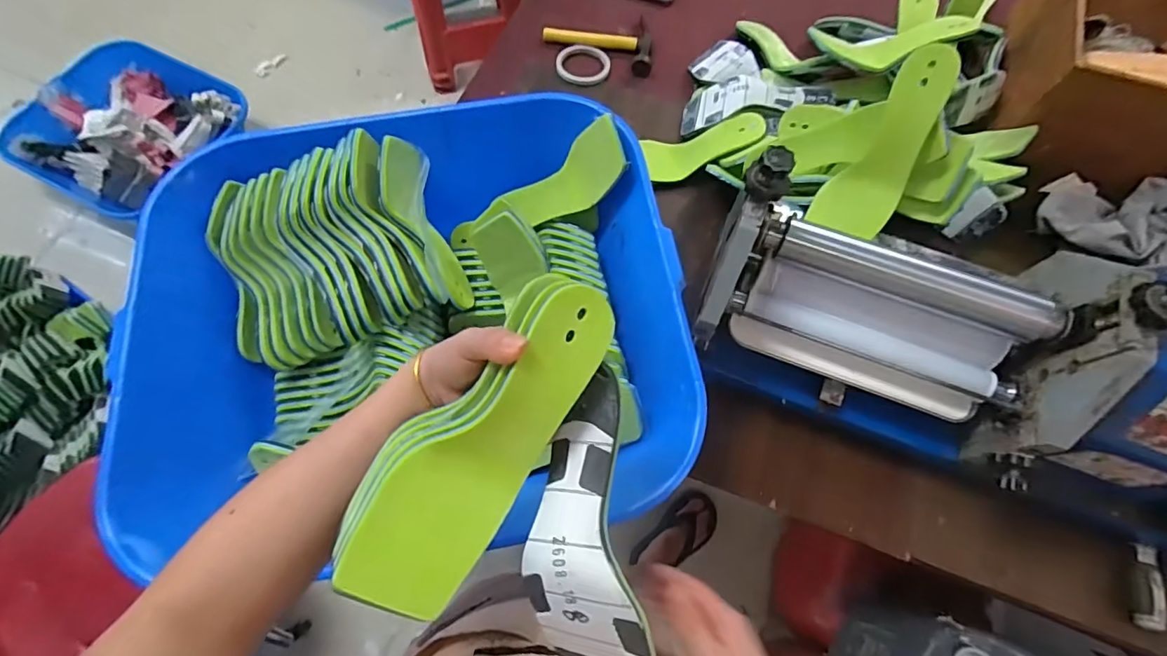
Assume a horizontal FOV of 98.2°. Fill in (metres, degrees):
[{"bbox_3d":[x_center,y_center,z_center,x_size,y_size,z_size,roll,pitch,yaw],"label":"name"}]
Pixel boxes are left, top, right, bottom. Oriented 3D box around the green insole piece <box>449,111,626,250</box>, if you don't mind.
[{"bbox_3d":[-0.056,-0.166,0.632,0.231,0.061,0.068,-28,71,7],"label":"green insole piece"}]

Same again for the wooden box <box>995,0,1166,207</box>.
[{"bbox_3d":[0.828,-0.408,0.787,0.277,0.154,0.355,19,70,6],"label":"wooden box"}]

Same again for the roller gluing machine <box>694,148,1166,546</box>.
[{"bbox_3d":[0.454,0.028,0.536,0.656,0.232,0.227,21,70,7],"label":"roller gluing machine"}]

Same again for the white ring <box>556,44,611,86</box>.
[{"bbox_3d":[-0.001,-0.464,0.887,0.095,0.011,0.079,17,70,5],"label":"white ring"}]

